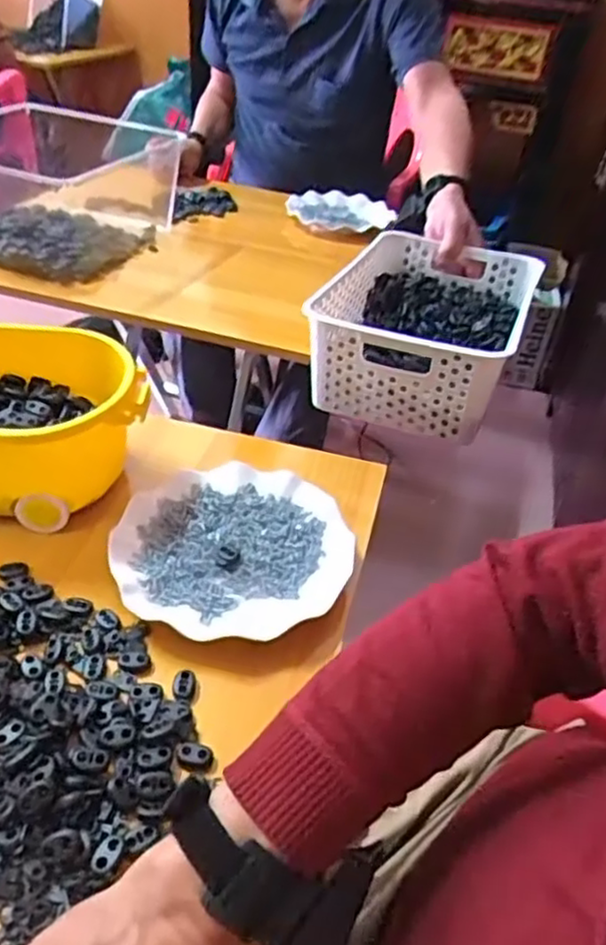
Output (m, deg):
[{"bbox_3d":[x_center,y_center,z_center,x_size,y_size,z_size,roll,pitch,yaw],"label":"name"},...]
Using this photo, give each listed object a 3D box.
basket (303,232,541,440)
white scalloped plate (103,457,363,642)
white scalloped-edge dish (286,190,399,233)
[{"bbox_3d":[0.138,-0.177,0.779,0.196,0.101,0.308,18,42,15],"label":"basket"},{"bbox_3d":[-0.057,0.058,0.547,0.178,0.017,0.183,3,40,-2],"label":"white scalloped plate"},{"bbox_3d":[0.075,-0.474,1.247,0.164,0.029,0.170,4,38,-3],"label":"white scalloped-edge dish"}]

